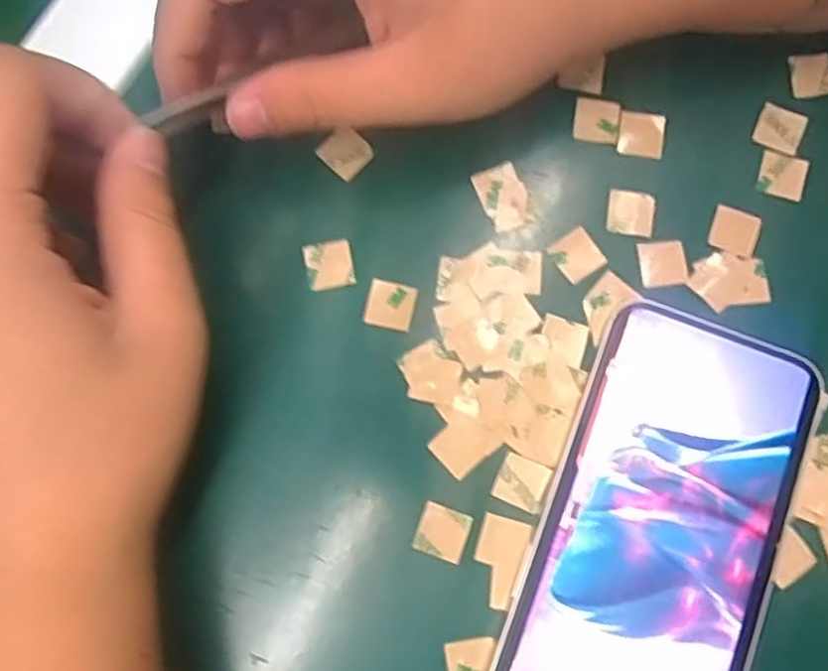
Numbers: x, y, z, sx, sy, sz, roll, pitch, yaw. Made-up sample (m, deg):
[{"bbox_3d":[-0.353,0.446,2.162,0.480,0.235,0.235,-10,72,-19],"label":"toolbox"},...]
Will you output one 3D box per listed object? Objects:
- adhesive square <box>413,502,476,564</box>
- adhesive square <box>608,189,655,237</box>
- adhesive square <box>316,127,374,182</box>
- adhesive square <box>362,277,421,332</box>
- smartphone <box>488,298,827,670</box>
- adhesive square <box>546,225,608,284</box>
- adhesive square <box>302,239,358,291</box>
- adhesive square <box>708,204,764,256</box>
[{"bbox_3d":[0.009,0.062,0.229,0.016,0.004,0.015,19,70,12],"label":"adhesive square"},{"bbox_3d":[0.074,-0.042,0.247,0.015,0.004,0.015,10,79,3],"label":"adhesive square"},{"bbox_3d":[-0.023,-0.063,0.251,0.015,0.004,0.015,-44,81,-7],"label":"adhesive square"},{"bbox_3d":[-0.008,-0.011,0.240,0.016,0.004,0.016,14,79,4],"label":"adhesive square"},{"bbox_3d":[0.074,0.065,0.223,0.071,0.009,0.143,21,80,5],"label":"smartphone"},{"bbox_3d":[0.055,-0.027,0.245,0.015,0.004,0.016,-36,80,-6],"label":"adhesive square"},{"bbox_3d":[-0.028,-0.024,0.243,0.015,0.004,0.016,-12,79,-2],"label":"adhesive square"},{"bbox_3d":[0.109,-0.036,0.246,0.015,0.004,0.015,19,79,5],"label":"adhesive square"}]

